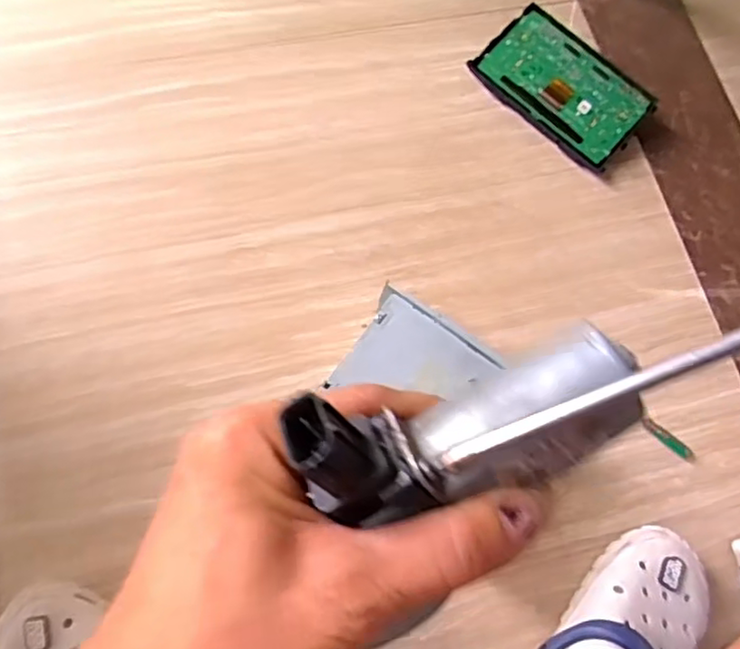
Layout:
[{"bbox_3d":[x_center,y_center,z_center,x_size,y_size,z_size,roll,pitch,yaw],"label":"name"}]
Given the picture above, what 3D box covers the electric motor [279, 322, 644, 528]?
[{"bbox_3d":[0.028,0.029,0.178,0.096,0.032,0.036,-13,76,-10],"label":"electric motor"}]

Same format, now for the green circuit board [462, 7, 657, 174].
[{"bbox_3d":[0.224,-0.277,0.734,0.192,0.012,0.107,42,94,9],"label":"green circuit board"}]

